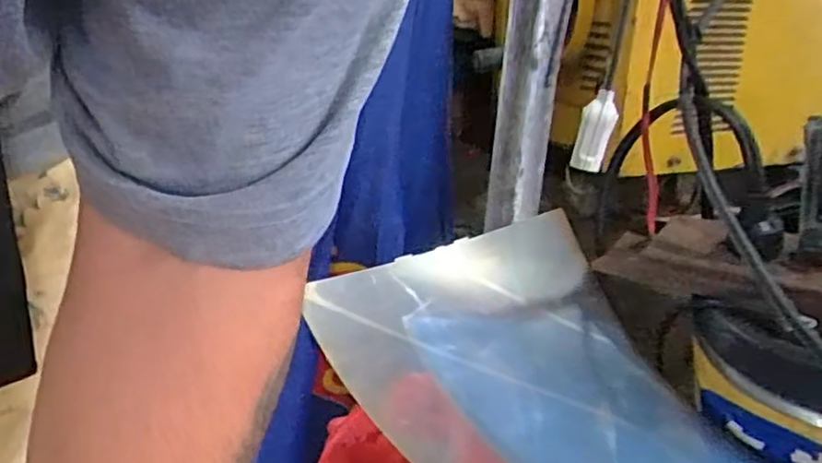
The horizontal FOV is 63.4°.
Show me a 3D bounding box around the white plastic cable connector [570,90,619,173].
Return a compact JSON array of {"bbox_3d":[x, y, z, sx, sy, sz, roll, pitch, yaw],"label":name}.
[{"bbox_3d":[0.103,-0.057,0.375,0.021,0.045,0.010,17,2,37],"label":"white plastic cable connector"}]

